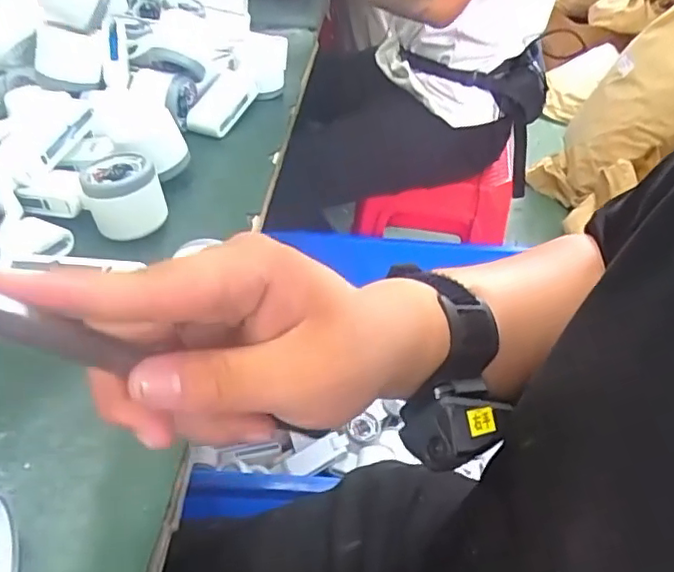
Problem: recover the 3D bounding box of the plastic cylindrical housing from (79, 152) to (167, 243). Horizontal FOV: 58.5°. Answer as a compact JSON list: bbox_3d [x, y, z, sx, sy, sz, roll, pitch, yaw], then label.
[{"bbox_3d":[-0.176,-0.075,0.493,0.058,0.052,0.053,3,41,-2],"label":"plastic cylindrical housing"}]

